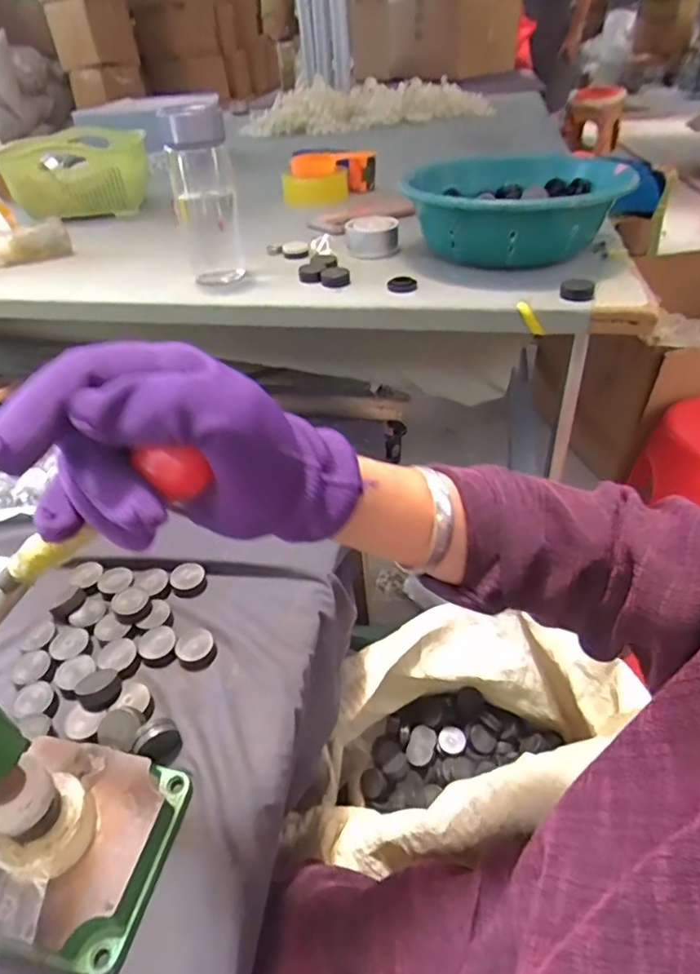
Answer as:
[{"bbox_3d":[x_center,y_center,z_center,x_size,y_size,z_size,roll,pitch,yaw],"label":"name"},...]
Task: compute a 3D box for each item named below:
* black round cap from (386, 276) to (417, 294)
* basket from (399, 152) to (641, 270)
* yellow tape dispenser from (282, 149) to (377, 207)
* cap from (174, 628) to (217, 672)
[{"bbox_3d":[0.058,-0.225,0.631,0.033,0.009,0.032,0,40,4],"label":"black round cap"},{"bbox_3d":[0.194,-0.330,0.687,0.234,0.091,0.260,17,44,23],"label":"basket"},{"bbox_3d":[-0.036,-0.567,1.037,0.158,0.074,0.093,2,40,8],"label":"yellow tape dispenser"},{"bbox_3d":[-0.134,0.142,0.494,0.033,0.015,0.032,-2,39,2],"label":"cap"}]

